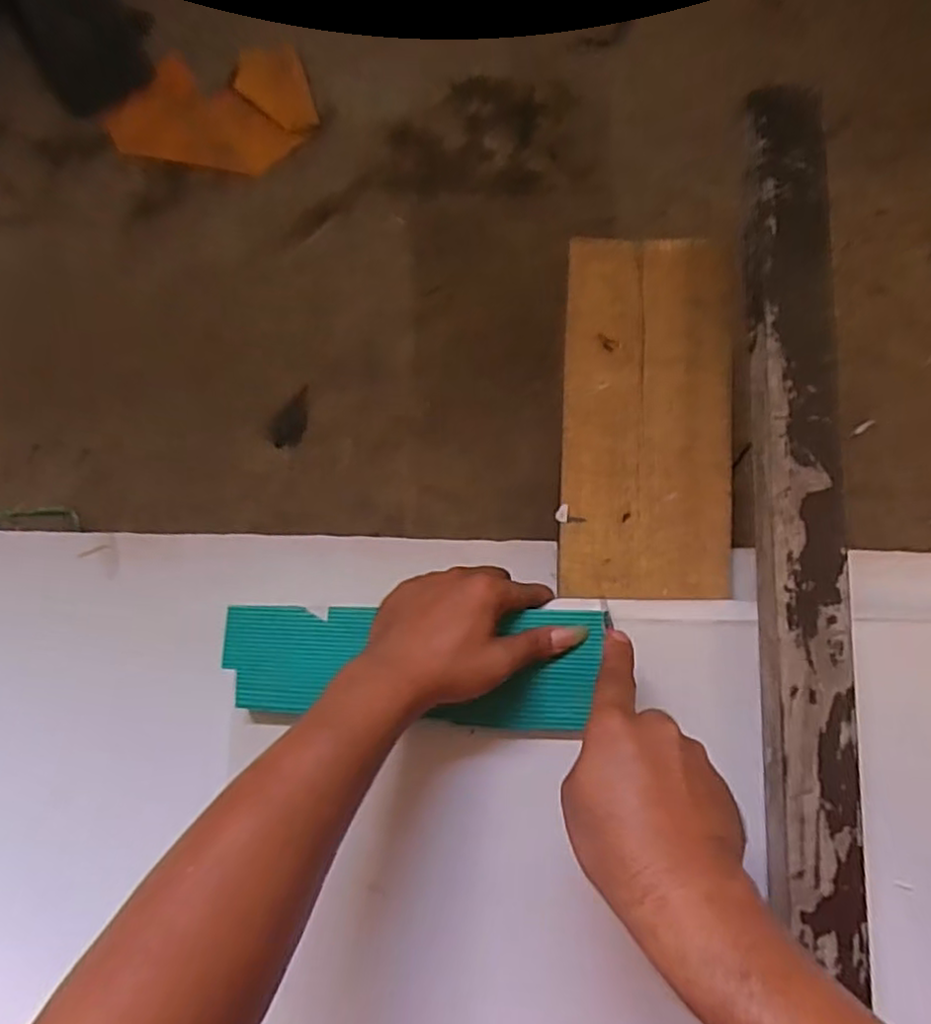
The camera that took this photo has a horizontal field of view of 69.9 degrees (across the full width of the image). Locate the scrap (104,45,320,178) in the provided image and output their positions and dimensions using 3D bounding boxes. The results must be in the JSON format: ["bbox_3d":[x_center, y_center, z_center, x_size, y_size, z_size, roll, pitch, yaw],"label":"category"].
[{"bbox_3d":[-0.260,-0.425,0.692,0.208,0.007,0.138,11,82,8],"label":"scrap"}]

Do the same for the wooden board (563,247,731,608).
[{"bbox_3d":[0.140,-0.074,0.517,0.126,0.011,0.276,0,81,7],"label":"wooden board"}]

